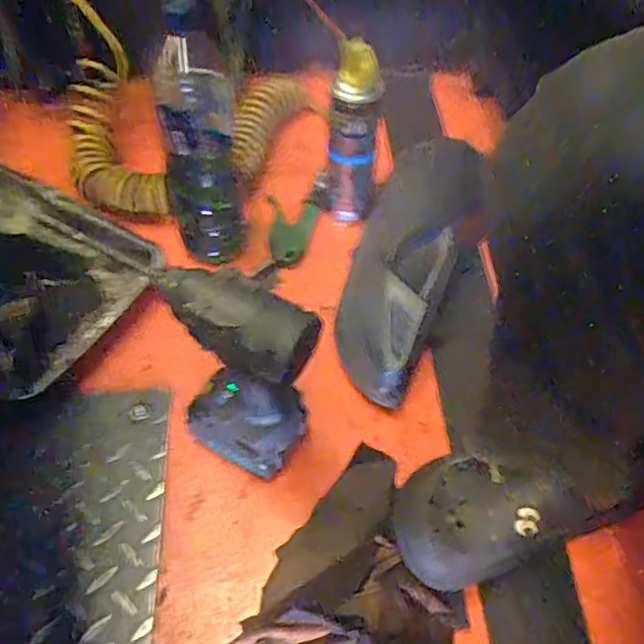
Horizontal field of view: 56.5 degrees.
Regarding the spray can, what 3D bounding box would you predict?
[{"bbox_3d":[0.036,-0.231,0.777,0.072,0.232,0.071,1,54,-1],"label":"spray can"}]

